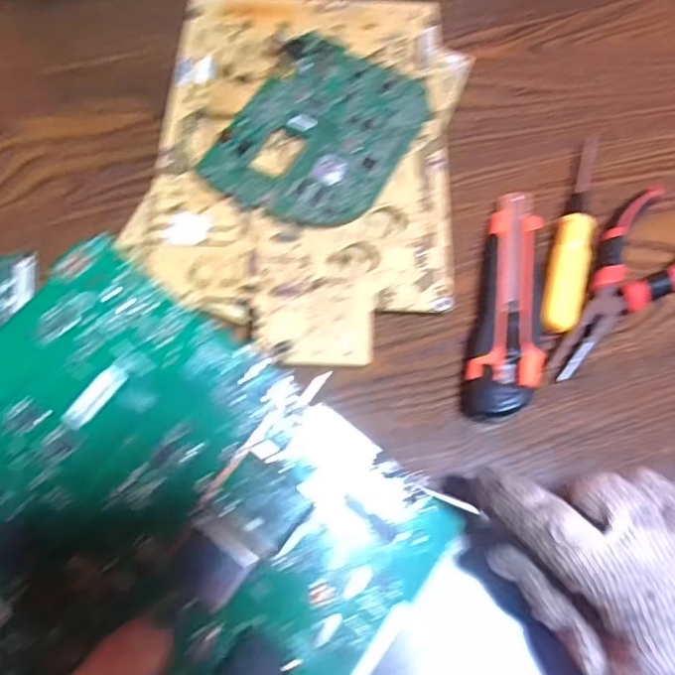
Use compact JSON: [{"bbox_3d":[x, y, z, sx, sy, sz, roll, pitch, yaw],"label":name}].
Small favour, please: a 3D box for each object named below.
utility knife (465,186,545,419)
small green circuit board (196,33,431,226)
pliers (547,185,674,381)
[{"bbox_3d":[0.110,-0.026,0.353,0.041,0.016,0.158,14,67,3],"label":"utility knife"},{"bbox_3d":[-0.010,-0.143,0.395,0.114,0.011,0.148,28,68,8],"label":"small green circuit board"},{"bbox_3d":[0.184,-0.034,0.361,0.060,0.016,0.156,39,70,13],"label":"pliers"}]

